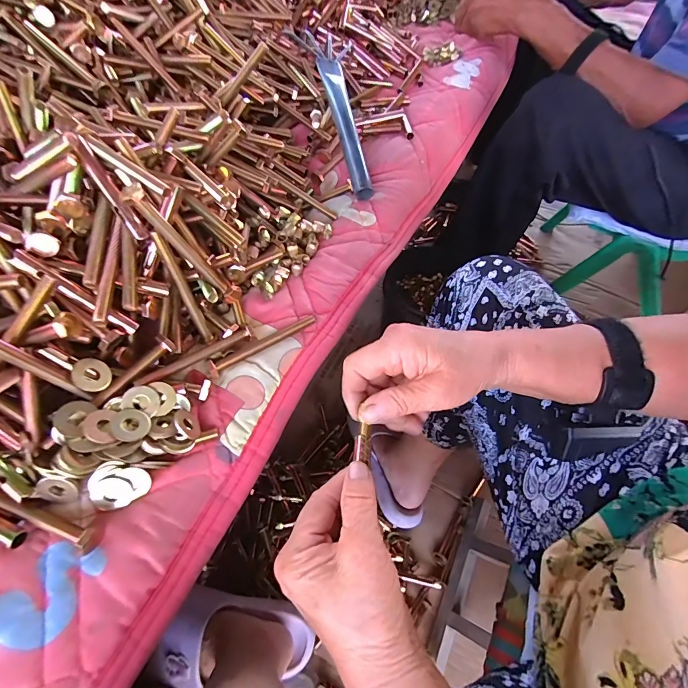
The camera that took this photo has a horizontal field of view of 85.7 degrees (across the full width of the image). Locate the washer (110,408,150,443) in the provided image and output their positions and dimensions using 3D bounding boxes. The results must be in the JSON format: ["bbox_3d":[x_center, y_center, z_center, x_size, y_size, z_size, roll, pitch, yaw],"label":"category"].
[{"bbox_3d":[-0.147,0.056,0.256,0.024,0.004,0.024,0,52,-44],"label":"washer"}]

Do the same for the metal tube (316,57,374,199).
[{"bbox_3d":[0.001,-0.280,0.475,0.033,0.022,0.214,-10,74,-9],"label":"metal tube"}]

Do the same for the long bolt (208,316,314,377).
[{"bbox_3d":[-0.070,-0.001,0.329,0.103,0.008,0.011,-31,64,-20],"label":"long bolt"}]

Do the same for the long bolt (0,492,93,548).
[{"bbox_3d":[-0.208,0.107,0.240,0.103,0.008,0.010,18,58,8],"label":"long bolt"}]

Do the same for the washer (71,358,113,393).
[{"bbox_3d":[-0.179,0.023,0.265,0.024,0.004,0.022,15,68,-40],"label":"washer"}]

